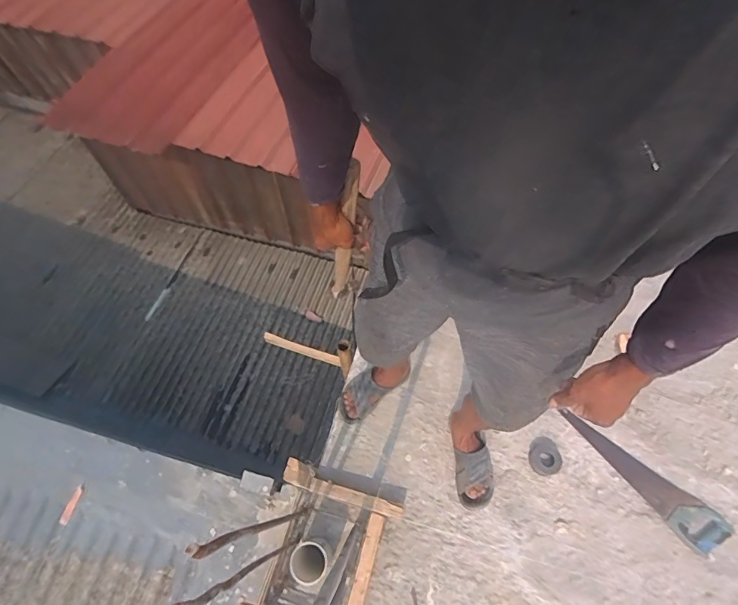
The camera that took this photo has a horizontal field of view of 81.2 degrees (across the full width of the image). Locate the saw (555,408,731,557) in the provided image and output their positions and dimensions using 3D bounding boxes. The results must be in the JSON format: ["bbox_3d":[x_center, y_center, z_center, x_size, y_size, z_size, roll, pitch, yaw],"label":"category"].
[{"bbox_3d":[0.870,0.558,1.382,0.142,0.033,0.513,-38,64,-20],"label":"saw"}]

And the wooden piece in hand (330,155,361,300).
[{"bbox_3d":[-0.046,-0.115,0.812,0.028,0.344,0.026,-8,58,-15],"label":"wooden piece in hand"}]

